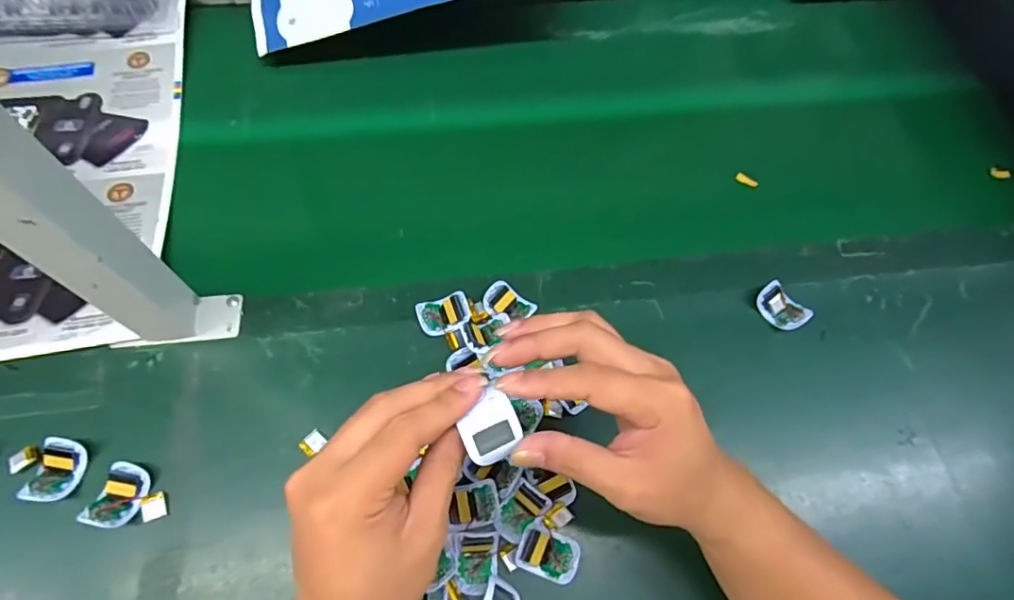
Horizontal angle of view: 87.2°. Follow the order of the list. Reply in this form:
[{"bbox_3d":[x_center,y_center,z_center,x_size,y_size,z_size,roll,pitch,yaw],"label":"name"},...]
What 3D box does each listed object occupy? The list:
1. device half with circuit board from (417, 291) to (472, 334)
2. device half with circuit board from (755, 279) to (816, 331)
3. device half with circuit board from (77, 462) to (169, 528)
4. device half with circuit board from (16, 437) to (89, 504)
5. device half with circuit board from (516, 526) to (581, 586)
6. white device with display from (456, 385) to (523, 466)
[{"bbox_3d":[-0.053,0.013,0.449,0.041,0.019,0.031,-18,68,-11],"label":"device half with circuit board"},{"bbox_3d":[0.243,0.007,0.471,0.030,0.016,0.044,-38,73,-18],"label":"device half with circuit board"},{"bbox_3d":[-0.266,0.141,0.378,0.046,0.018,0.042,15,66,3],"label":"device half with circuit board"},{"bbox_3d":[-0.324,0.123,0.385,0.029,0.020,0.043,5,66,-1],"label":"device half with circuit board"},{"bbox_3d":[0.029,0.180,0.378,0.041,0.011,0.030,19,66,5],"label":"device half with circuit board"},{"bbox_3d":[-0.009,0.066,0.277,0.029,0.007,0.034,-21,69,-12],"label":"white device with display"}]

